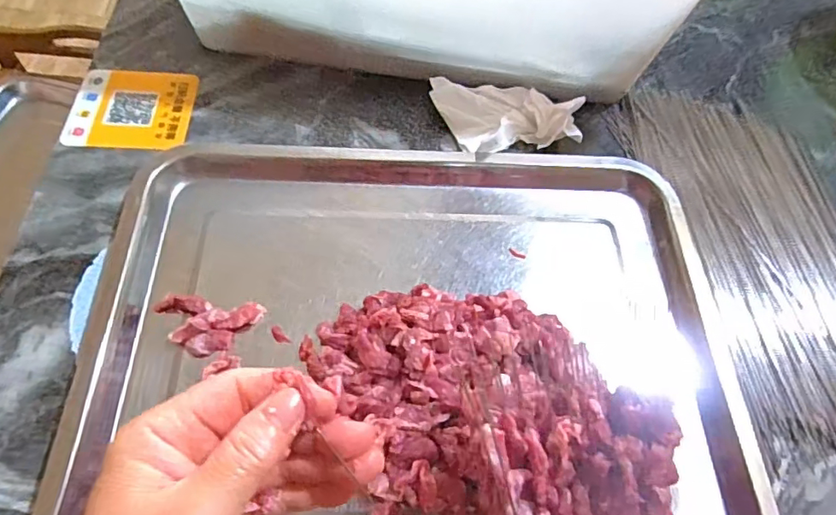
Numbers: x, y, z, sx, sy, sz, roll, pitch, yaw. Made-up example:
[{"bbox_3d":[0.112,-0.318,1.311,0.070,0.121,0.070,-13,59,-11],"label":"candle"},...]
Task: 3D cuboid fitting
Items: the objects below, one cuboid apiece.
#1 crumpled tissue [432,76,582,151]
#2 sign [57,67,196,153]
[{"bbox_3d":[0.068,-0.119,0.429,0.101,0.033,0.085,-11,61,-12],"label":"crumpled tissue"},{"bbox_3d":[-0.226,-0.118,0.422,0.090,0.005,0.078,3,62,-5],"label":"sign"}]

